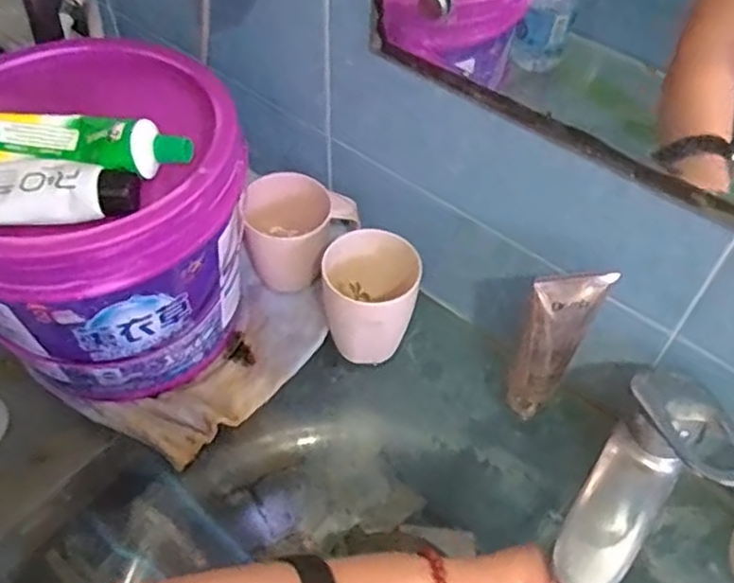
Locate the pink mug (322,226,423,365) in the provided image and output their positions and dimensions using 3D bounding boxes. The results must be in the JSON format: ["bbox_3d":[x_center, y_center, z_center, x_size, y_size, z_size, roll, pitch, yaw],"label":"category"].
[{"bbox_3d":[0.003,0.011,0.555,0.072,0.104,0.071,1,51,0],"label":"pink mug"}]

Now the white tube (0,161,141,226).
[{"bbox_3d":[-0.223,-0.060,0.405,0.162,0.024,0.045,1,51,0],"label":"white tube"}]

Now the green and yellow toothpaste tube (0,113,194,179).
[{"bbox_3d":[-0.221,-0.102,0.434,0.213,0.025,0.051,5,51,2],"label":"green and yellow toothpaste tube"}]

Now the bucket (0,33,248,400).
[{"bbox_3d":[-0.209,-0.041,0.535,0.226,0.208,0.213,37,59,25],"label":"bucket"}]

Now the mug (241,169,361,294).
[{"bbox_3d":[-0.062,-0.051,0.597,0.100,0.098,0.074,-14,53,-13],"label":"mug"}]

